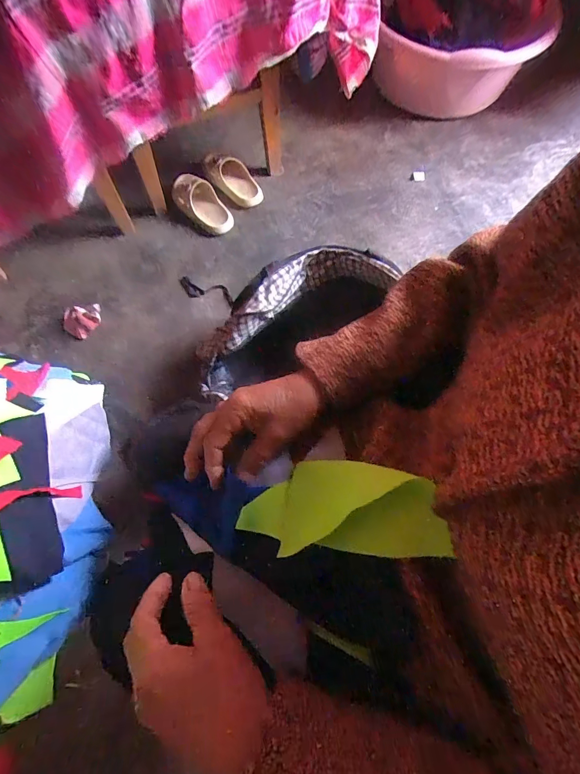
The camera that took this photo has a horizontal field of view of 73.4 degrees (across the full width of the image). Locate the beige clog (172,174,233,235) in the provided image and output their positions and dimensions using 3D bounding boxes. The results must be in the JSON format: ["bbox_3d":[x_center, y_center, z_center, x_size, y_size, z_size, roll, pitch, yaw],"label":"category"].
[{"bbox_3d":[-0.241,-0.498,1.060,0.097,0.063,0.190,-40,73,-15],"label":"beige clog"}]

